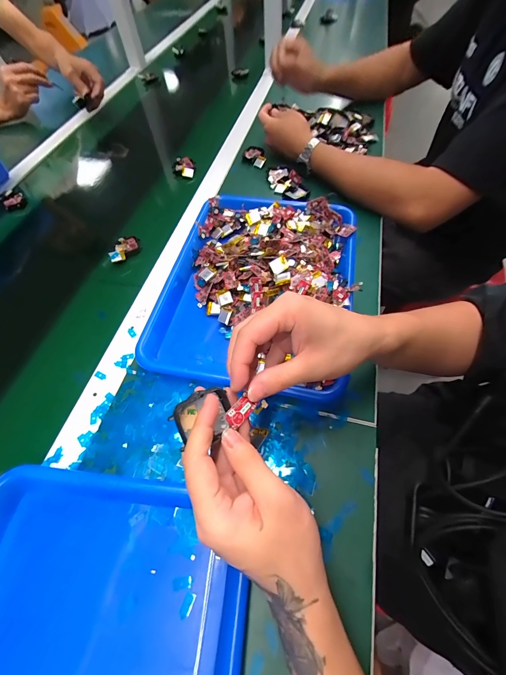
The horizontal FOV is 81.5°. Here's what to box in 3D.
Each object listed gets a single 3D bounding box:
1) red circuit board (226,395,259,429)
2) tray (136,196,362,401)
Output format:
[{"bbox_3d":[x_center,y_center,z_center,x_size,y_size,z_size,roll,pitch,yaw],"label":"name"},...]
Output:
[{"bbox_3d":[-0.009,0.057,0.229,0.014,0.004,0.026,48,61,-3],"label":"red circuit board"},{"bbox_3d":[0.007,-0.087,0.407,0.250,0.061,0.328,10,59,9],"label":"tray"}]

